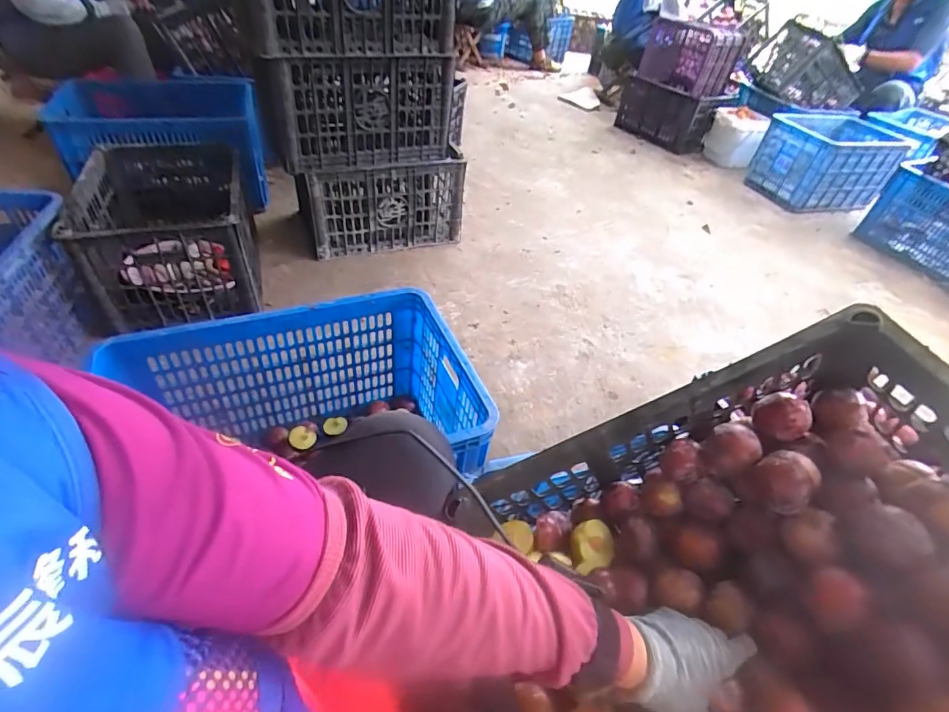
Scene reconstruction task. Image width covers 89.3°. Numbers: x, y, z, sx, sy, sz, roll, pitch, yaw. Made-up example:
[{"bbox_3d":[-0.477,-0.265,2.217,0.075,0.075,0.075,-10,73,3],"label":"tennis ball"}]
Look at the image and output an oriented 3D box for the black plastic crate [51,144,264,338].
[{"bbox_3d":[-0.780,-0.347,1.256,0.340,0.271,0.529,-13,47,-18],"label":"black plastic crate"}]

